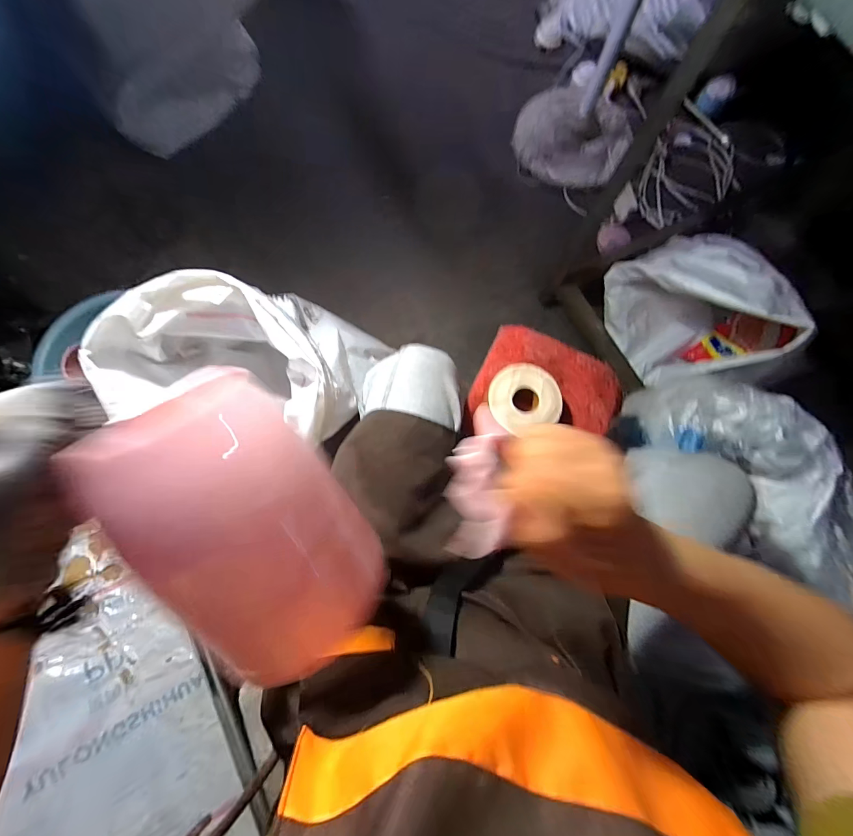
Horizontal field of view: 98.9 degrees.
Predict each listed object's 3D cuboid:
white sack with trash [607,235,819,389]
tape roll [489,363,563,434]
[{"bbox_3d":[0.603,-0.238,0.799,0.242,0.289,0.345,-29,80,-8],"label":"white sack with trash"},{"bbox_3d":[0.135,-0.029,0.499,0.100,0.024,0.095,0,77,-2],"label":"tape roll"}]

